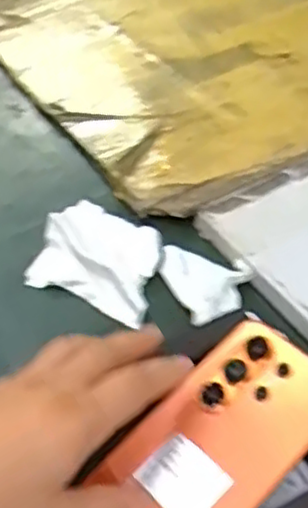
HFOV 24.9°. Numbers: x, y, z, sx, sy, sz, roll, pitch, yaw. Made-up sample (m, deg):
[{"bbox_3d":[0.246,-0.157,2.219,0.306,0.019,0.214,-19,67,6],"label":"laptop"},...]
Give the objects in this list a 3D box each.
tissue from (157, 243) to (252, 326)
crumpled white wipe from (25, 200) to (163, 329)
[{"bbox_3d":[0.040,0.017,0.505,0.057,0.021,0.085,-17,50,-12],"label":"tissue"},{"bbox_3d":[-0.039,-0.001,0.524,0.097,0.017,0.085,19,52,18],"label":"crumpled white wipe"}]

